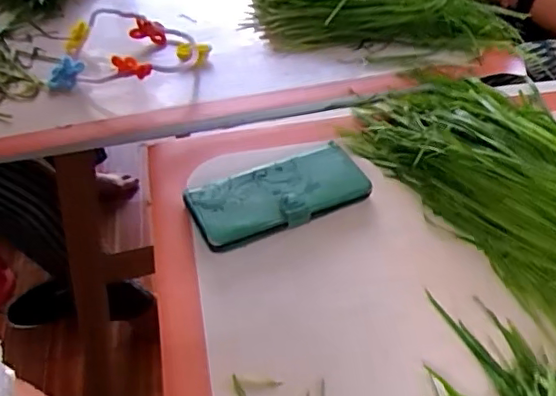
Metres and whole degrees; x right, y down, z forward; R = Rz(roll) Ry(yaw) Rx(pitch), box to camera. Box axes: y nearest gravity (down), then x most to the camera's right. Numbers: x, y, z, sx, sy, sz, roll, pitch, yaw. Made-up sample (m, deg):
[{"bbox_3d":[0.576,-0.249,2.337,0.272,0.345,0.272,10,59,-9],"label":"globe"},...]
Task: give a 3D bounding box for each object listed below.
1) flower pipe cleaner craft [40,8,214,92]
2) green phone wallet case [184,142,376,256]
[{"bbox_3d":[-0.193,-0.179,0.722,0.208,0.051,0.147,8,44,8],"label":"flower pipe cleaner craft"},{"bbox_3d":[-0.001,-0.002,0.559,0.162,0.025,0.075,-18,46,-19],"label":"green phone wallet case"}]

